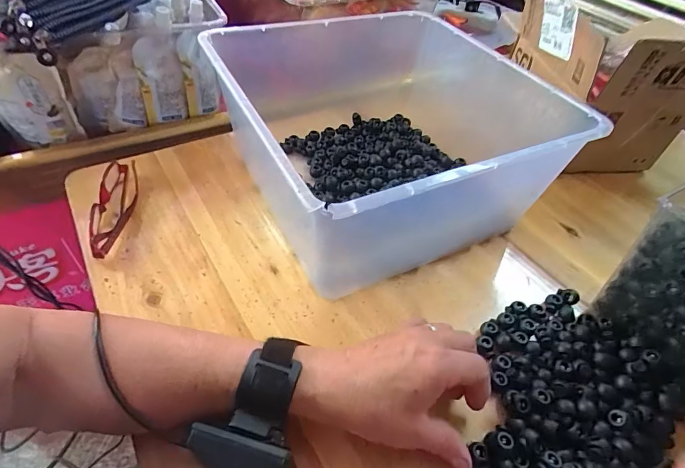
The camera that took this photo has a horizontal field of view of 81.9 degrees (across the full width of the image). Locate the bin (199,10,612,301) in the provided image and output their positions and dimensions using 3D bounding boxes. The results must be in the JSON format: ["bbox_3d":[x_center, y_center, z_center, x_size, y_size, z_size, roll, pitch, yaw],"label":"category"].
[{"bbox_3d":[0.052,-0.135,0.462,0.358,0.146,0.361,-19,52,-22],"label":"bin"}]

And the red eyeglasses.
[{"bbox_3d":[-0.235,-0.029,0.410,0.033,0.026,0.131,-7,48,-12],"label":"red eyeglasses"}]

